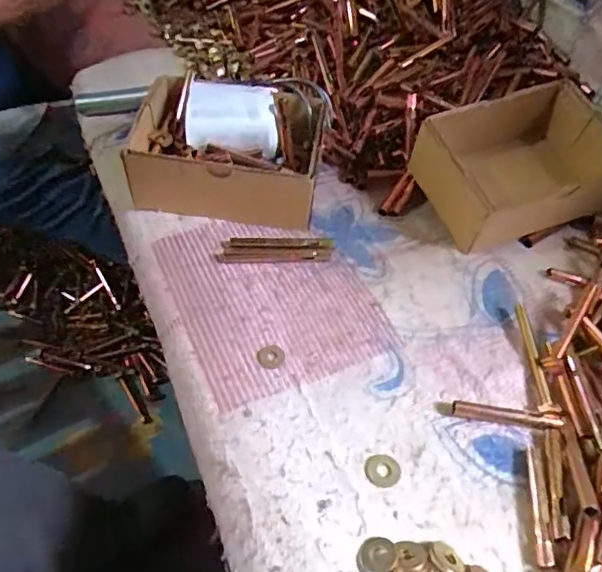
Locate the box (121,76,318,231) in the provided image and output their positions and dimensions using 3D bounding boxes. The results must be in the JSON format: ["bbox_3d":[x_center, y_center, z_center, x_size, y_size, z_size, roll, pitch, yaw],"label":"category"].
[{"bbox_3d":[-0.072,-0.147,0.586,0.180,0.100,0.154,8,47,-1],"label":"box"}]

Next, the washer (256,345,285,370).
[{"bbox_3d":[-0.025,0.058,0.463,0.023,0.004,0.021,4,47,-4],"label":"washer"}]

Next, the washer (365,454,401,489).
[{"bbox_3d":[0.061,0.136,0.412,0.025,0.004,0.025,4,47,-4],"label":"washer"}]

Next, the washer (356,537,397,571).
[{"bbox_3d":[0.051,0.177,0.368,0.023,0.004,0.025,4,47,-4],"label":"washer"}]

